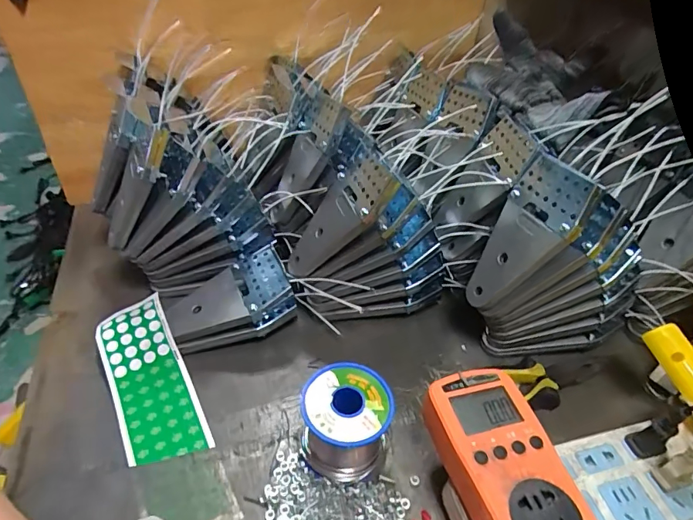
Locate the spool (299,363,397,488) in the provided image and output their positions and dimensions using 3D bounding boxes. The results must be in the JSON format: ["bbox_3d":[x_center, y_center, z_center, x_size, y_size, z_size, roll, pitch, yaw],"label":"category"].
[{"bbox_3d":[-0.001,0.125,0.339,0.063,0.063,0.065,3,40,-2],"label":"spool"}]

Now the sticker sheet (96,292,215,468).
[{"bbox_3d":[-0.170,0.098,0.380,0.058,0.027,0.150,-19,45,-26],"label":"sticker sheet"}]

